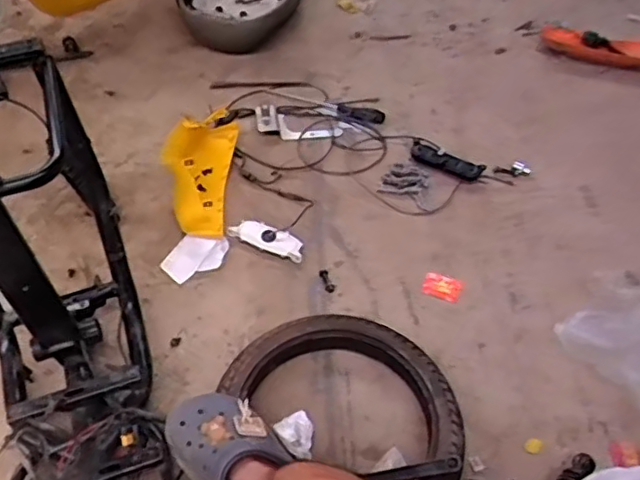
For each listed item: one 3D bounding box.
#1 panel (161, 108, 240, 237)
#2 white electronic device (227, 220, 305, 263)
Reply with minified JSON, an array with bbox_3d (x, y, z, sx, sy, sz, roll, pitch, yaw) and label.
[{"bbox_3d":[-0.239,-0.152,1.216,0.120,0.134,0.316,2,48,-2],"label":"panel"},{"bbox_3d":[-0.097,-0.003,1.158,0.147,0.015,0.053,24,51,17],"label":"white electronic device"}]

